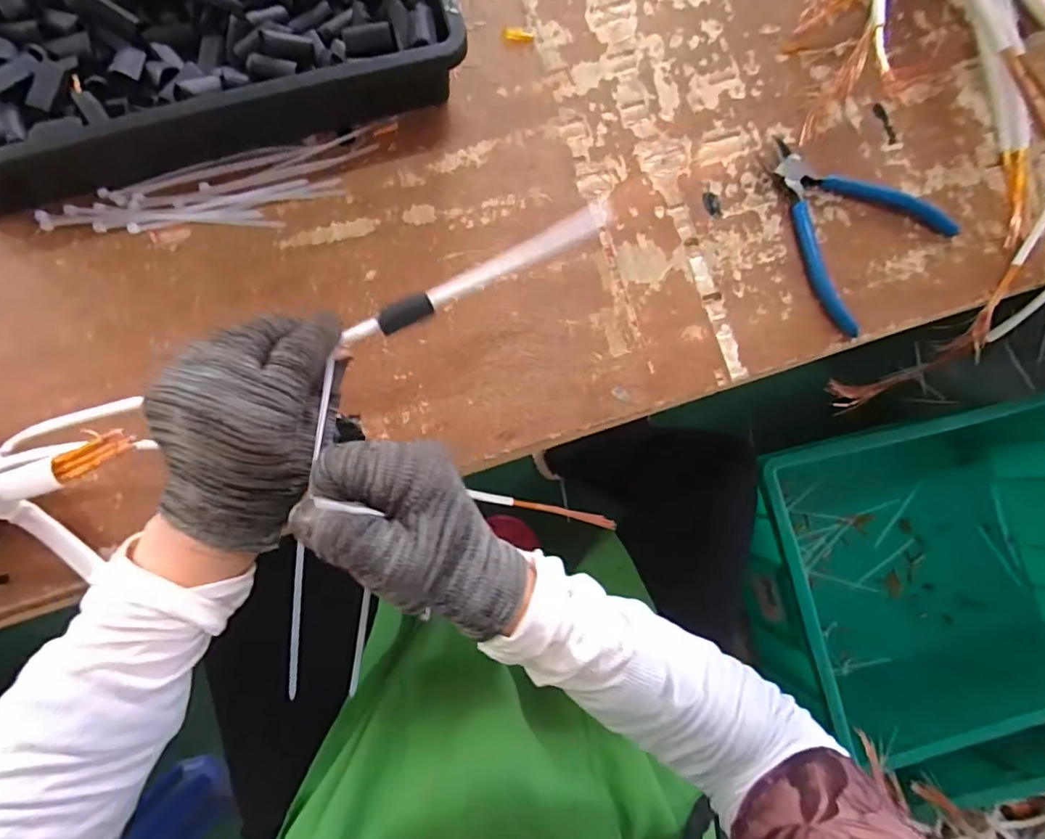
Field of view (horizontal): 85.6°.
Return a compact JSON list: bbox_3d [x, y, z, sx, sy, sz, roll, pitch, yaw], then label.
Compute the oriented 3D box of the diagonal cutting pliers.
[{"bbox_3d":[0.232,-0.148,0.413,0.117,0.010,0.132,-41,85,-8],"label":"diagonal cutting pliers"}]

